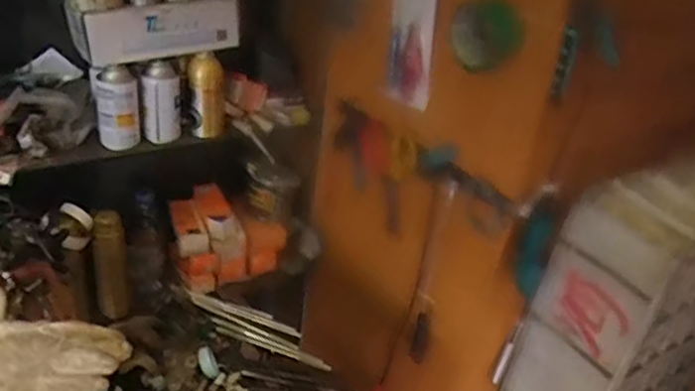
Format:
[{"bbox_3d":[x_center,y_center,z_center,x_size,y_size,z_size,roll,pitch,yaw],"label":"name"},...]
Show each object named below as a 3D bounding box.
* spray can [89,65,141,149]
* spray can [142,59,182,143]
[{"bbox_3d":[-0.371,-0.144,0.986,0.068,0.124,0.062,-4,31,-20],"label":"spray can"},{"bbox_3d":[-0.310,-0.157,1.024,0.058,0.126,0.052,-1,30,-14],"label":"spray can"}]

